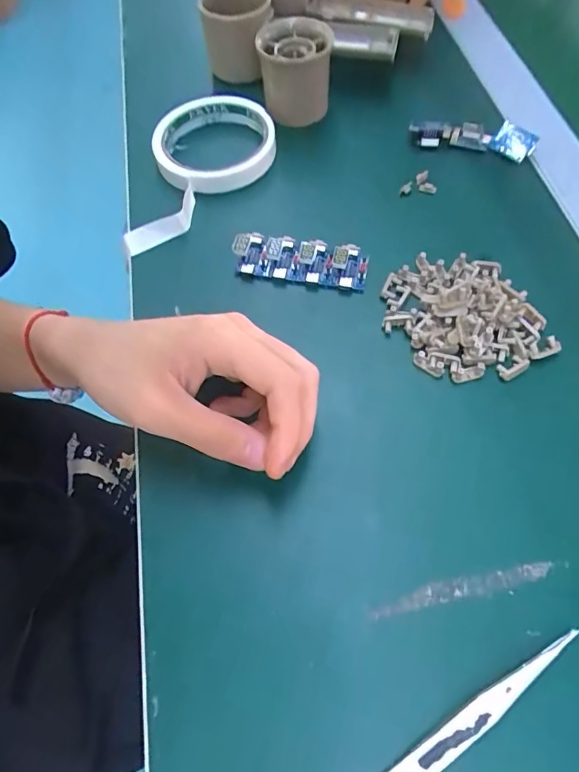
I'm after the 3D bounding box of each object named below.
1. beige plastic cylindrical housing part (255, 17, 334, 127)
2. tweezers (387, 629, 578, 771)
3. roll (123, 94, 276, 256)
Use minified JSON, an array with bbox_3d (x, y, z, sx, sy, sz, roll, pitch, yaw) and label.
[{"bbox_3d":[0.005,-0.243,0.372,0.055,0.056,0.054,-2,62,3],"label":"beige plastic cylindrical housing part"},{"bbox_3d":[0.068,0.143,0.196,0.128,0.010,0.011,-32,65,-12],"label":"tweezers"},{"bbox_3d":[-0.069,-0.158,0.341,0.083,0.025,0.146,16,65,12],"label":"roll"}]

